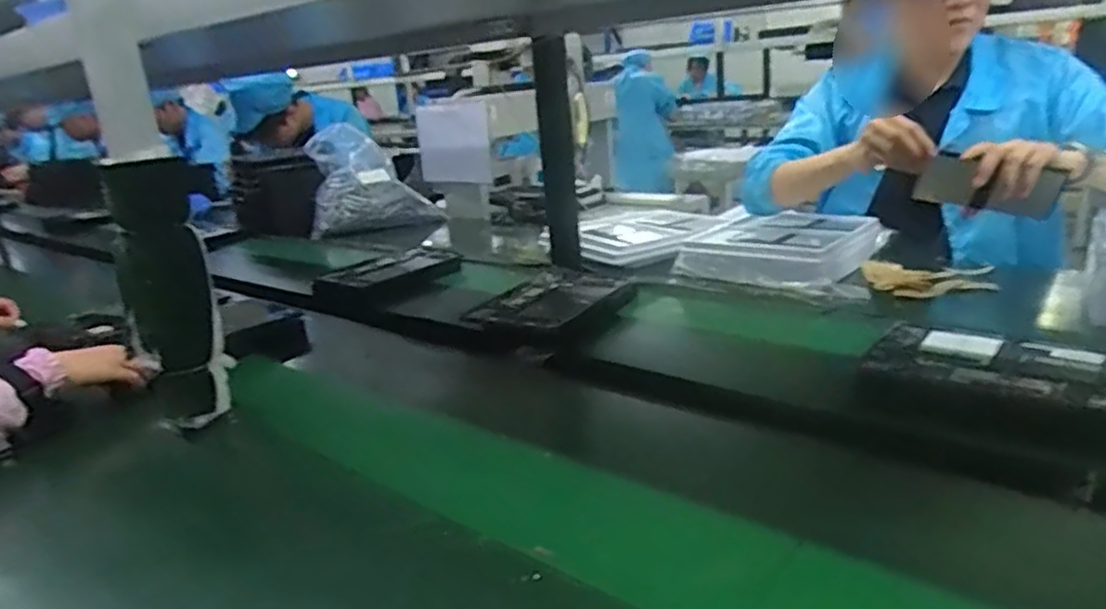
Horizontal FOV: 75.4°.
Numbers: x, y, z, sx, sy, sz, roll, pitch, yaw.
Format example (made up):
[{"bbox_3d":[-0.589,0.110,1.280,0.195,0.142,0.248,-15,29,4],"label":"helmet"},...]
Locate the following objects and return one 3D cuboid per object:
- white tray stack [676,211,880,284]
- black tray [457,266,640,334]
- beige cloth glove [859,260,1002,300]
[{"bbox_3d":[0.410,-0.108,1.252,0.279,0.053,0.332,9,24,37],"label":"white tray stack"},{"bbox_3d":[0.008,0.001,1.117,0.167,0.041,0.254,7,22,31],"label":"black tray"},{"bbox_3d":[0.588,-0.040,1.099,0.193,0.030,0.134,-1,19,11],"label":"beige cloth glove"}]

